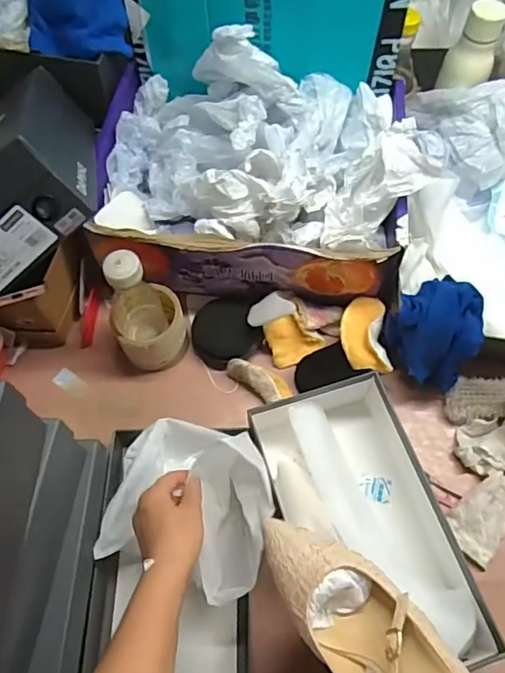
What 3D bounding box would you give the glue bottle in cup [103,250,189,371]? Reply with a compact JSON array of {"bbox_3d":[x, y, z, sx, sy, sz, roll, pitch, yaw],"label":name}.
[{"bbox_3d":[-0.128,-0.028,0.639,0.086,0.177,0.078,-23,65,-10],"label":"glue bottle in cup"}]

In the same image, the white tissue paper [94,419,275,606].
[{"bbox_3d":[-0.065,0.168,0.553,0.170,0.090,0.161,15,64,9],"label":"white tissue paper"}]

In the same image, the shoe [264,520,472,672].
[{"bbox_3d":[0.089,0.211,0.355,0.070,0.074,0.225,-34,40,-15],"label":"shoe"}]

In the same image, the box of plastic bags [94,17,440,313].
[{"bbox_3d":[0.004,-0.221,0.700,0.409,0.175,0.294,5,63,4],"label":"box of plastic bags"}]

